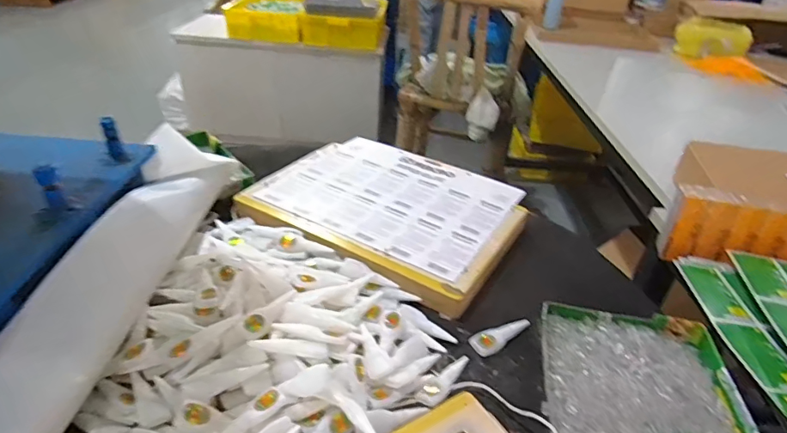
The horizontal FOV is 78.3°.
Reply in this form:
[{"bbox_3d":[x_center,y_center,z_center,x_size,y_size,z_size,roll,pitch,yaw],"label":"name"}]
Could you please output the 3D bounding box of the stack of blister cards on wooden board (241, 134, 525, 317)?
[{"bbox_3d":[-0.004,-0.024,0.836,0.411,0.033,0.335,20,37,22],"label":"stack of blister cards on wooden board"}]

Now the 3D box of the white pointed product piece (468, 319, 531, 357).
[{"bbox_3d":[0.138,0.152,0.625,0.085,0.014,0.032,-19,41,-31],"label":"white pointed product piece"}]

